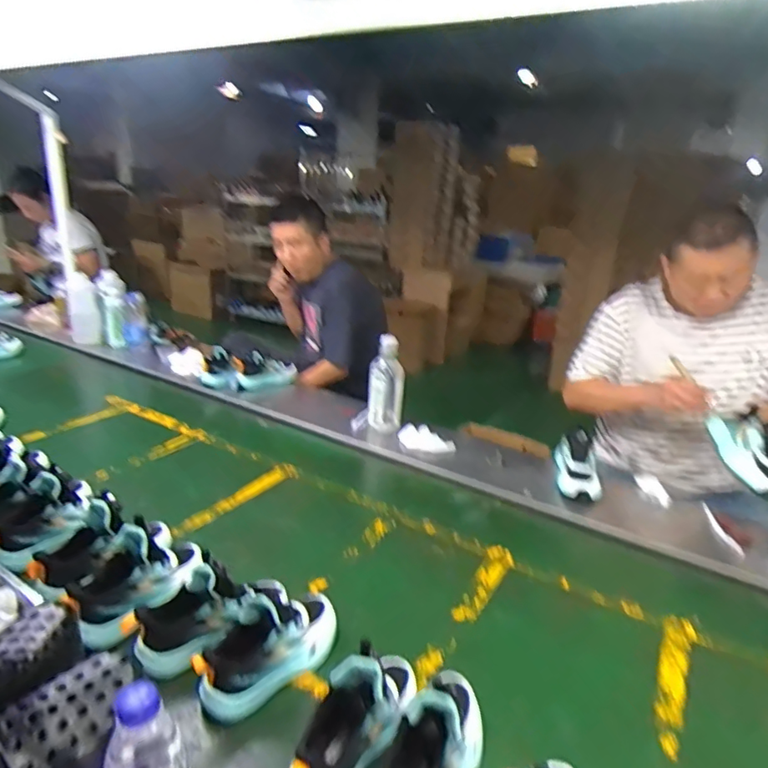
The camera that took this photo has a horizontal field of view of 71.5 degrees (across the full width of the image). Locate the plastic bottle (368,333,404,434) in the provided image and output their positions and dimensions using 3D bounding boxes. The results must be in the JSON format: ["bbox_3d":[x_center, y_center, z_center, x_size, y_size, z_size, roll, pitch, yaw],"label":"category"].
[{"bbox_3d":[0.006,-0.003,1.389,0.079,0.251,0.085,6,19,5],"label":"plastic bottle"}]

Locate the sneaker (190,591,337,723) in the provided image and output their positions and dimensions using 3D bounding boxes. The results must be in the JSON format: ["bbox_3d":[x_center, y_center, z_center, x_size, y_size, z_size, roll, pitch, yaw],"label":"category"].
[{"bbox_3d":[-0.148,0.329,0.710,0.099,0.102,0.209,21,25,40],"label":"sneaker"}]

